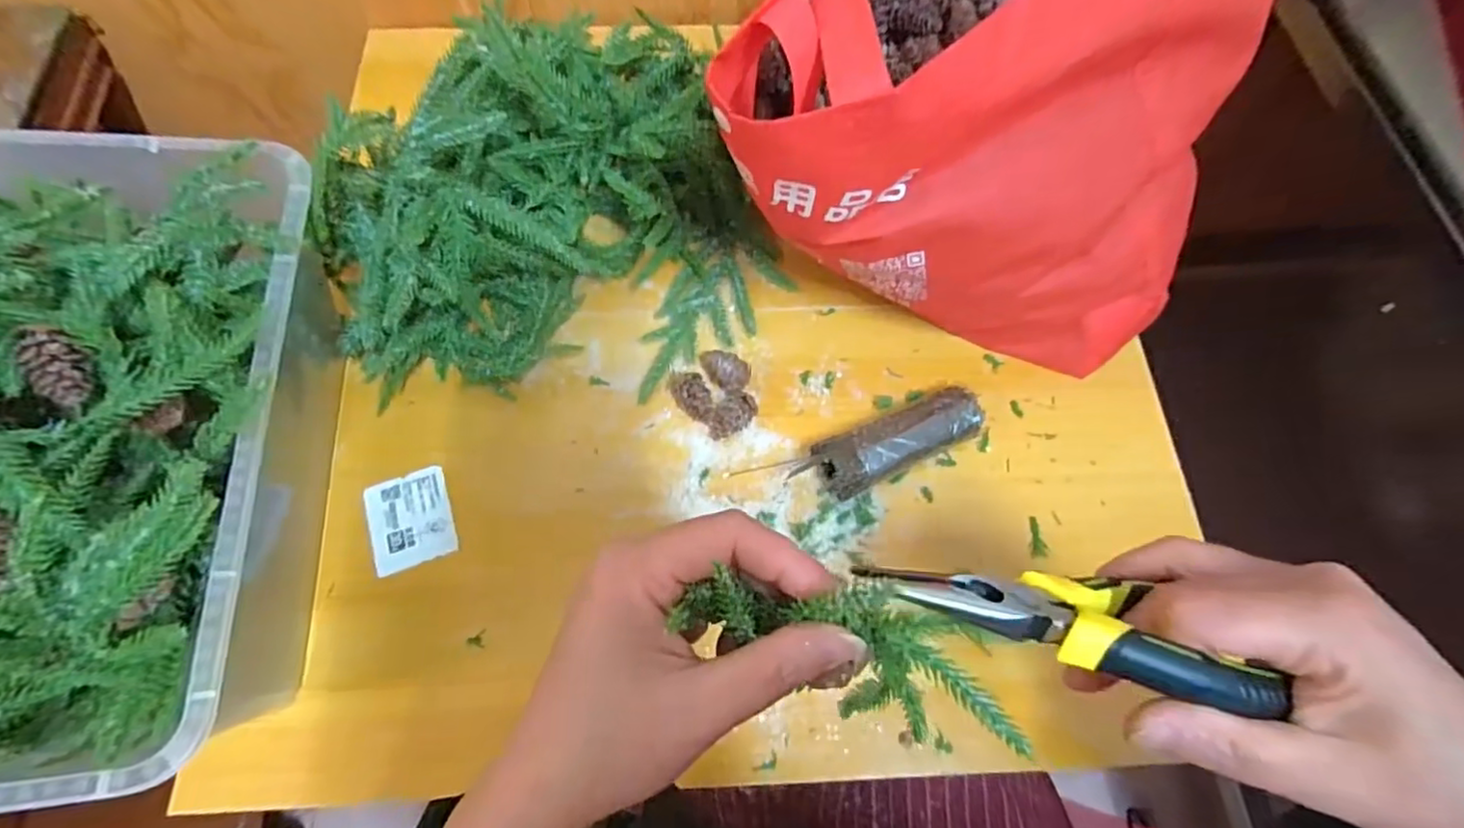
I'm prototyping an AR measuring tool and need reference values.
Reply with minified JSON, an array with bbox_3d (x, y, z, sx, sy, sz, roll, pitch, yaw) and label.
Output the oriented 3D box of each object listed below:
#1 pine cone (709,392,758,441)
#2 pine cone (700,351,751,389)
[{"bbox_3d":[0.000,0.001,0.418,0.025,0.019,0.034,27,70,10],"label":"pine cone"},{"bbox_3d":[-0.006,-0.029,0.432,0.037,0.017,0.020,35,71,13],"label":"pine cone"}]

